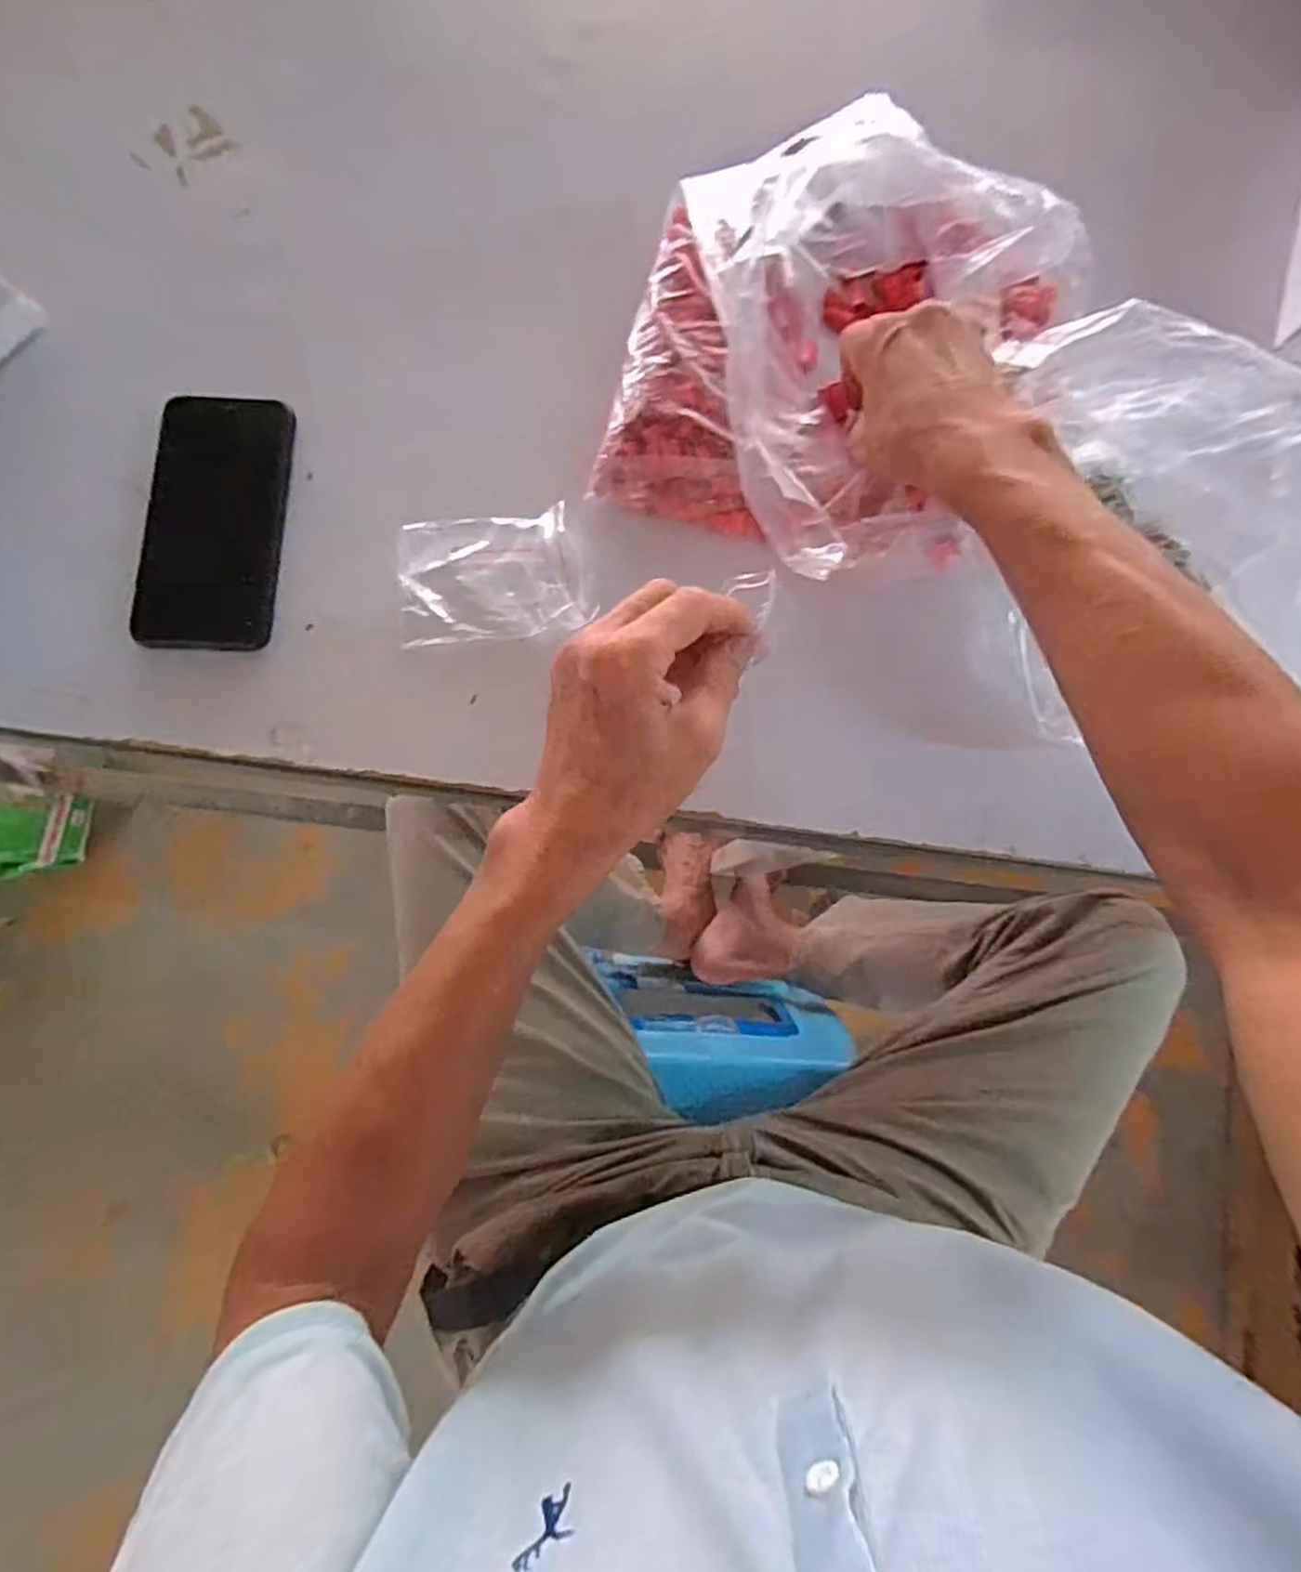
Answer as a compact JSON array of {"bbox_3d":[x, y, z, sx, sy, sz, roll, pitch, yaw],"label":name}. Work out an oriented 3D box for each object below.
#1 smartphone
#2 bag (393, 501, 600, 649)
[{"bbox_3d":[-0.255,-0.157,0.429,0.074,0.008,0.156,2,80,-10],"label":"smartphone"},{"bbox_3d":[-0.091,-0.125,0.424,0.114,0.025,0.073,-4,81,-2],"label":"bag"}]

